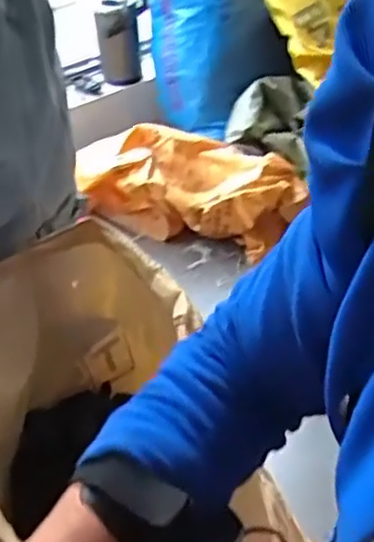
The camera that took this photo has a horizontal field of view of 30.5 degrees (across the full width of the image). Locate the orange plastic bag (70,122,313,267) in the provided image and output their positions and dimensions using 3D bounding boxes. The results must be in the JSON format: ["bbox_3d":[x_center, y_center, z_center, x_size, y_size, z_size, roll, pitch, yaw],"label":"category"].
[{"bbox_3d":[0.024,-0.216,1.792,0.576,0.232,0.227,9,40,16],"label":"orange plastic bag"}]

